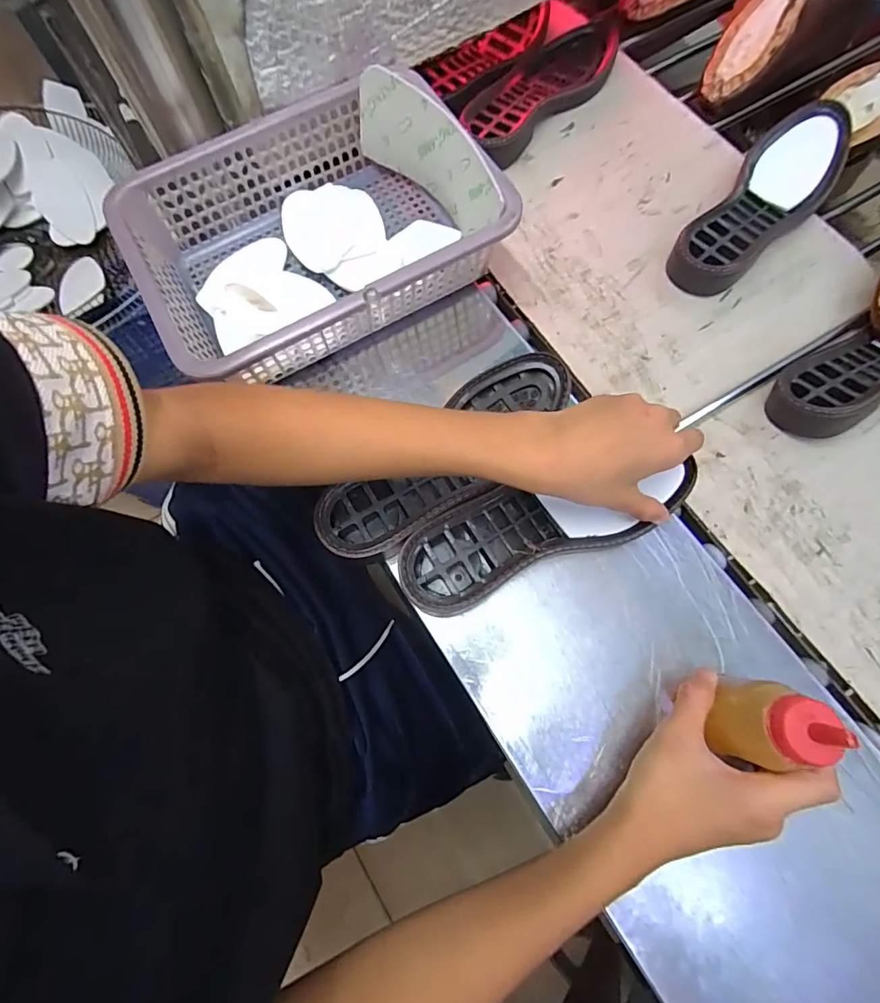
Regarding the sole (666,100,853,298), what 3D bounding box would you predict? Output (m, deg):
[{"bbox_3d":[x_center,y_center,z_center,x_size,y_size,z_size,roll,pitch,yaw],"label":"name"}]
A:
[{"bbox_3d":[0.344,-0.317,0.515,0.090,0.062,0.251,38,78,13],"label":"sole"}]

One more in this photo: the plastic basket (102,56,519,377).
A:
[{"bbox_3d":[-0.120,-0.253,0.467,0.313,0.097,0.235,-29,74,-6],"label":"plastic basket"}]

